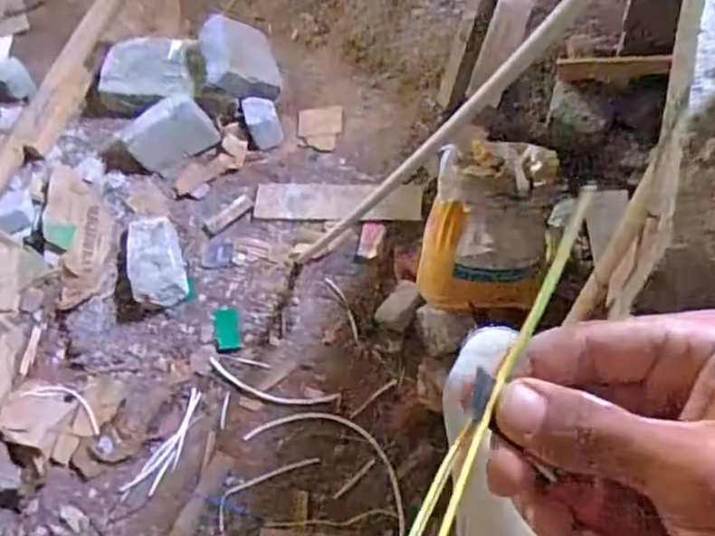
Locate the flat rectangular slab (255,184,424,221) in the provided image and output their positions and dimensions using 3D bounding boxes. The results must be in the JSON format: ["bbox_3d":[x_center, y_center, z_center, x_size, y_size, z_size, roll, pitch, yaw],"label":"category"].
[{"bbox_3d":[-0.048,-0.153,1.580,0.400,0.025,0.082,2,92,15],"label":"flat rectangular slab"}]

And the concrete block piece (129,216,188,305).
[{"bbox_3d":[-0.466,-0.022,1.547,0.120,0.081,0.221,-17,65,0],"label":"concrete block piece"}]

